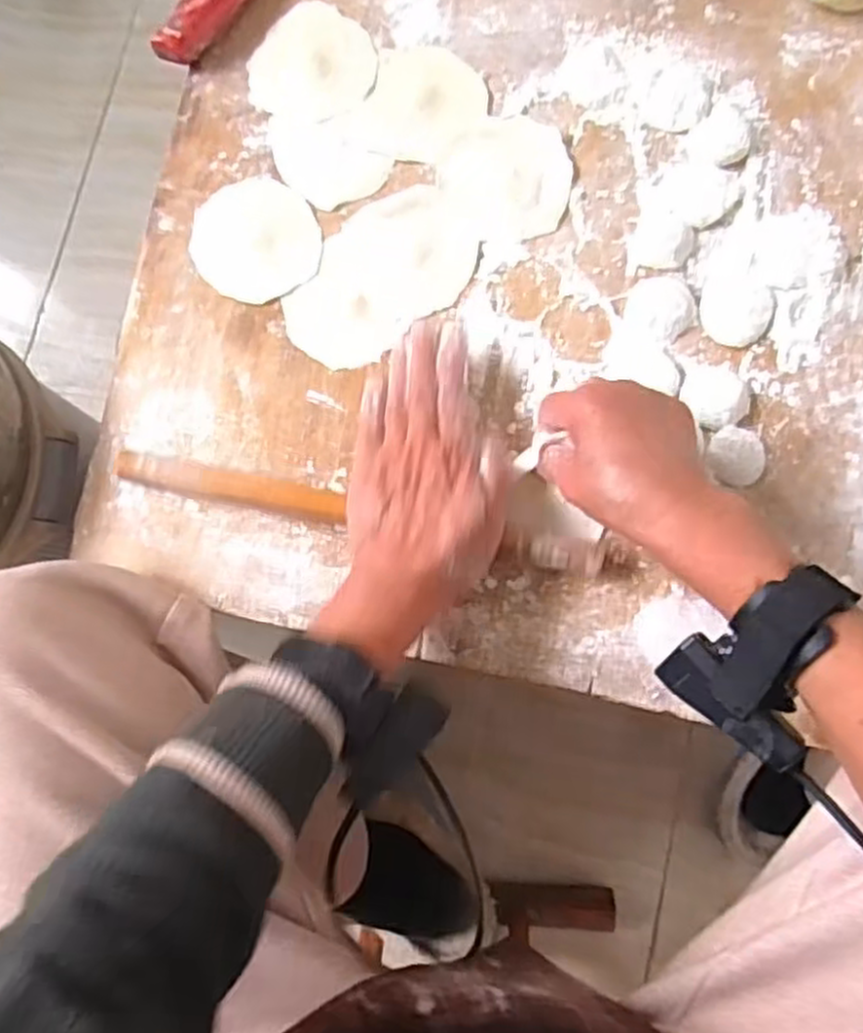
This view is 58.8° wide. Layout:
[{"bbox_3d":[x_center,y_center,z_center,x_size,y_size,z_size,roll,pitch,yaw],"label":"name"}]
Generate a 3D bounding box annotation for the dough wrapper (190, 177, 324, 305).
[{"bbox_3d":[-0.117,-0.183,0.506,0.081,0.004,0.086,-1,82,5],"label":"dough wrapper"}]

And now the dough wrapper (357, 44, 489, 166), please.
[{"bbox_3d":[-0.005,-0.273,0.508,0.077,0.004,0.080,21,84,8],"label":"dough wrapper"}]

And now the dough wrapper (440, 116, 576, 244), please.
[{"bbox_3d":[0.047,-0.219,0.494,0.084,0.004,0.084,-1,82,5],"label":"dough wrapper"}]

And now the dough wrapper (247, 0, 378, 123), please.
[{"bbox_3d":[-0.079,-0.305,0.518,0.081,0.004,0.081,31,85,9],"label":"dough wrapper"}]

